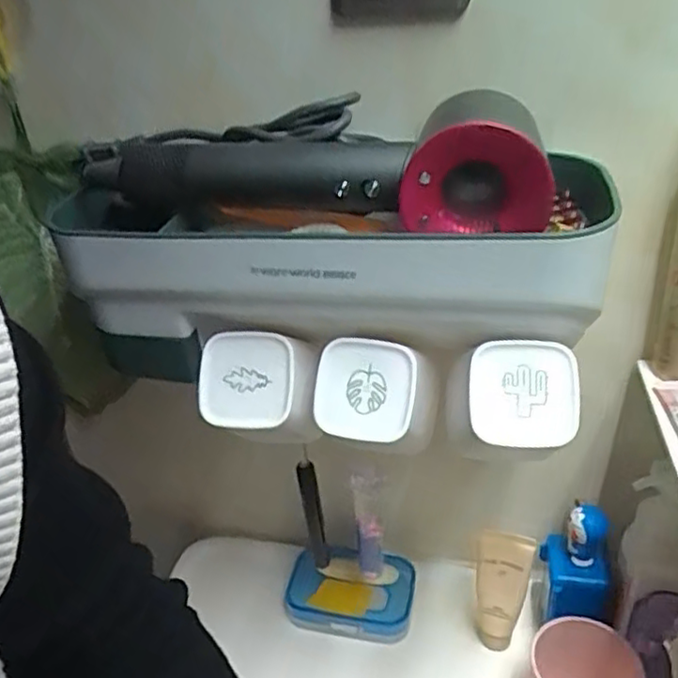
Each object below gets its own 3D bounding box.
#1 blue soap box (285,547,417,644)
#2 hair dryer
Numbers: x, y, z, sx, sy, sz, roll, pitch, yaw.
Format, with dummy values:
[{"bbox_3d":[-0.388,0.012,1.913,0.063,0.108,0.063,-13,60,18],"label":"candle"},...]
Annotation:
[{"bbox_3d":[0.011,0.233,0.597,0.113,0.031,0.070,3,30,11],"label":"blue soap box"},{"bbox_3d":[-0.023,-0.116,0.405,0.295,0.070,0.080,10,32,22],"label":"hair dryer"}]

